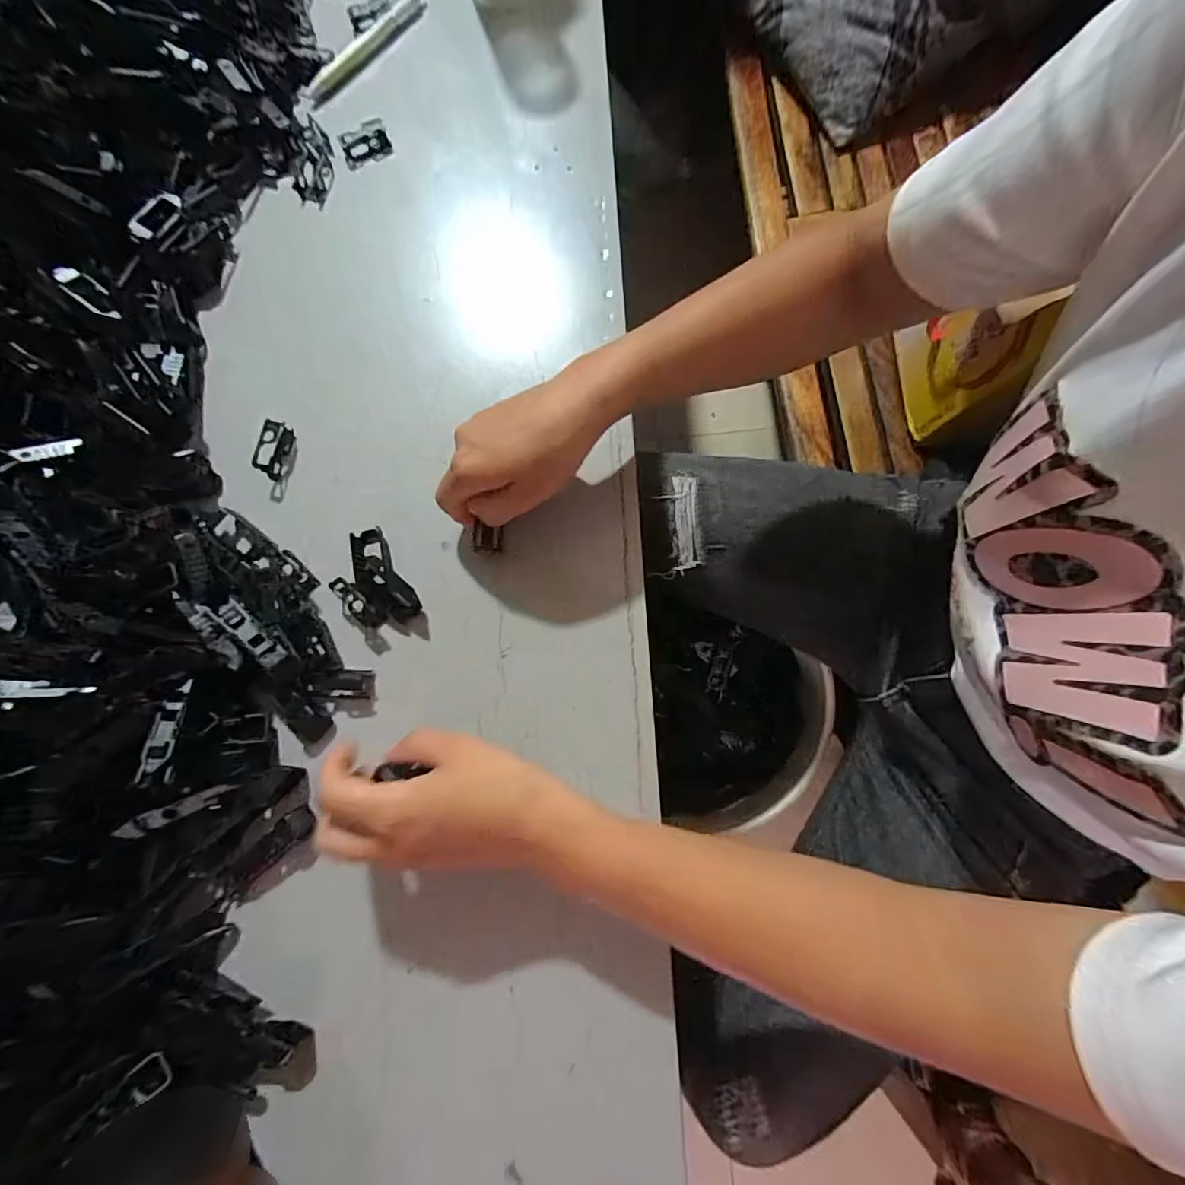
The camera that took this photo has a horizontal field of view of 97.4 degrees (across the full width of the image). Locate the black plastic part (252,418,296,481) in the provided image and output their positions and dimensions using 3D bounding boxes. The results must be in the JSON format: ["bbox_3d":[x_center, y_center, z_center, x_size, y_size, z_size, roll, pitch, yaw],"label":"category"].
[{"bbox_3d":[-0.230,-0.103,0.376,0.013,0.021,0.038,13,79,6],"label":"black plastic part"}]

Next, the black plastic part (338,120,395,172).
[{"bbox_3d":[-0.192,-0.380,0.441,0.040,0.014,0.023,-20,78,-4],"label":"black plastic part"}]

